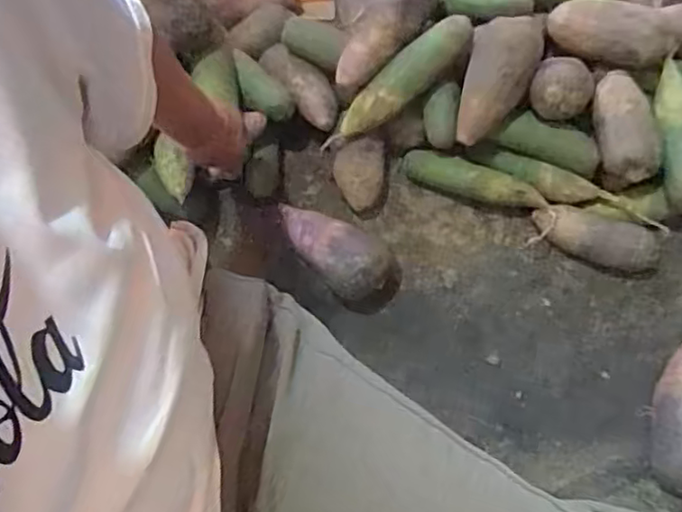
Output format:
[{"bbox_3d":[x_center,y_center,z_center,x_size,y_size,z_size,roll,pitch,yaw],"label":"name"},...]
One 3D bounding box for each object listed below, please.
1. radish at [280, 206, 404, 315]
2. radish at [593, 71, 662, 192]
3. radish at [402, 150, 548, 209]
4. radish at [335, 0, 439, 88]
[{"bbox_3d":[-0.009,-0.001,0.839,0.187,0.073,0.090,26,73,10],"label":"radish"},{"bbox_3d":[0.362,-0.162,0.823,0.061,0.059,0.145,0,70,1],"label":"radish"},{"bbox_3d":[0.180,-0.101,0.874,0.197,0.044,0.042,20,72,8],"label":"radish"},{"bbox_3d":[0.057,-0.293,0.823,0.059,0.052,0.177,38,87,13],"label":"radish"}]

